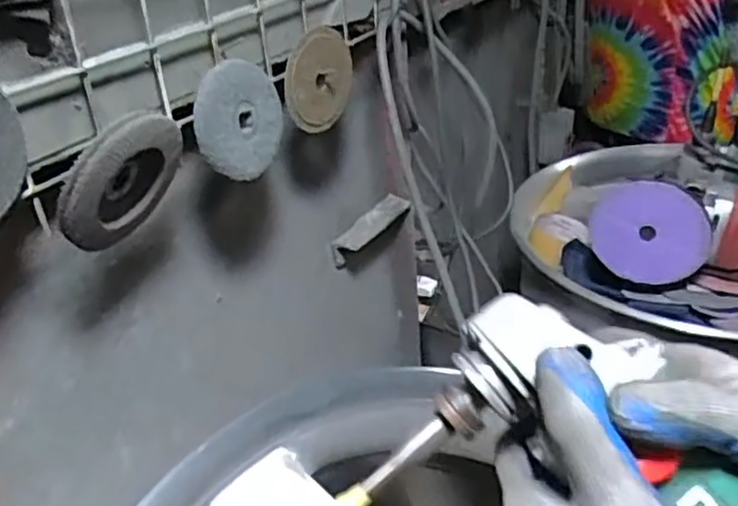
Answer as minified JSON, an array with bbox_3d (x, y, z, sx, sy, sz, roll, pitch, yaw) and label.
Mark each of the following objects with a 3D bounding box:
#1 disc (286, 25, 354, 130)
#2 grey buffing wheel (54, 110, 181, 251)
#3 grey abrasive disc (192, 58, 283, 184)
[{"bbox_3d":[-0.040,-0.151,0.610,0.014,0.083,0.084,24,36,34],"label":"disc"},{"bbox_3d":[-0.154,-0.046,0.442,0.013,0.093,0.084,32,4,14],"label":"grey buffing wheel"},{"bbox_3d":[-0.095,-0.099,0.522,0.011,0.079,0.086,6,57,35],"label":"grey abrasive disc"}]

